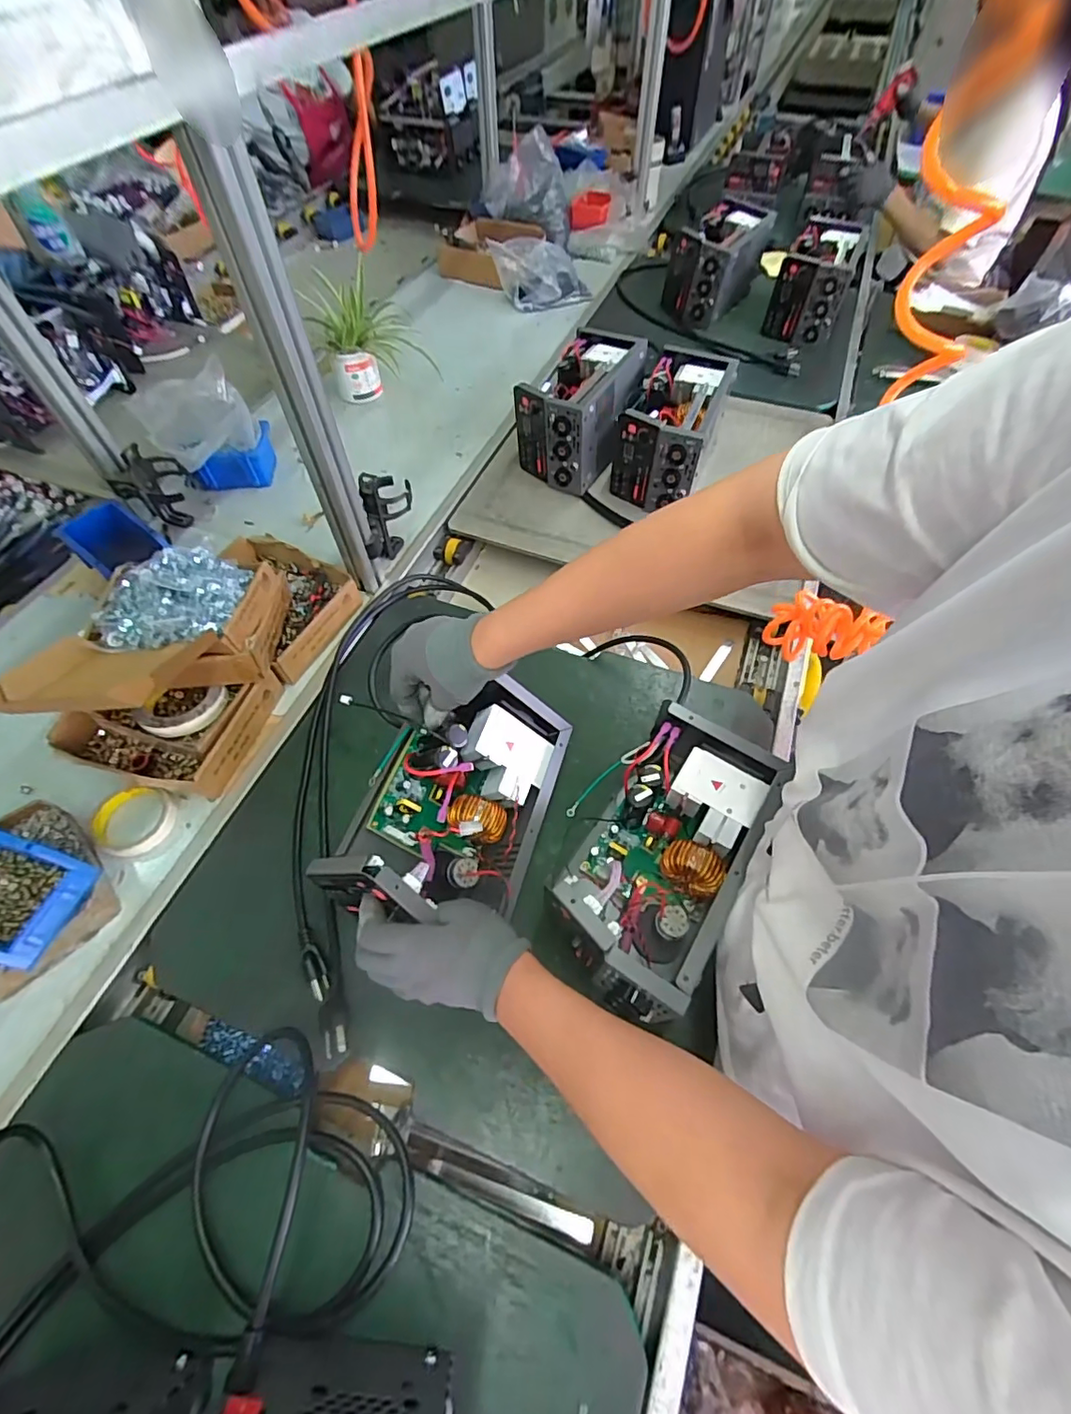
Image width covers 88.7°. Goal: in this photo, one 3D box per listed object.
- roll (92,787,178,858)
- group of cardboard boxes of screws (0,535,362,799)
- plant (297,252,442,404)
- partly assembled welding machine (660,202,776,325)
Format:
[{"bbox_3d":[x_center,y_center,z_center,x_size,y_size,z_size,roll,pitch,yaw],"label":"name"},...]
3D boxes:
[{"bbox_3d":[-0.481,0.137,0.660,0.084,0.019,0.082,0,58,0],"label":"roll"},{"bbox_3d":[-0.426,-0.107,0.708,0.229,0.200,0.399,17,60,10],"label":"group of cardboard boxes of screws"},{"bbox_3d":[-0.324,-0.717,1.082,0.175,0.181,0.156,-37,65,-21],"label":"plant"},{"bbox_3d":[0.453,-1.087,1.330,0.155,0.149,0.346,28,62,16],"label":"partly assembled welding machine"}]

